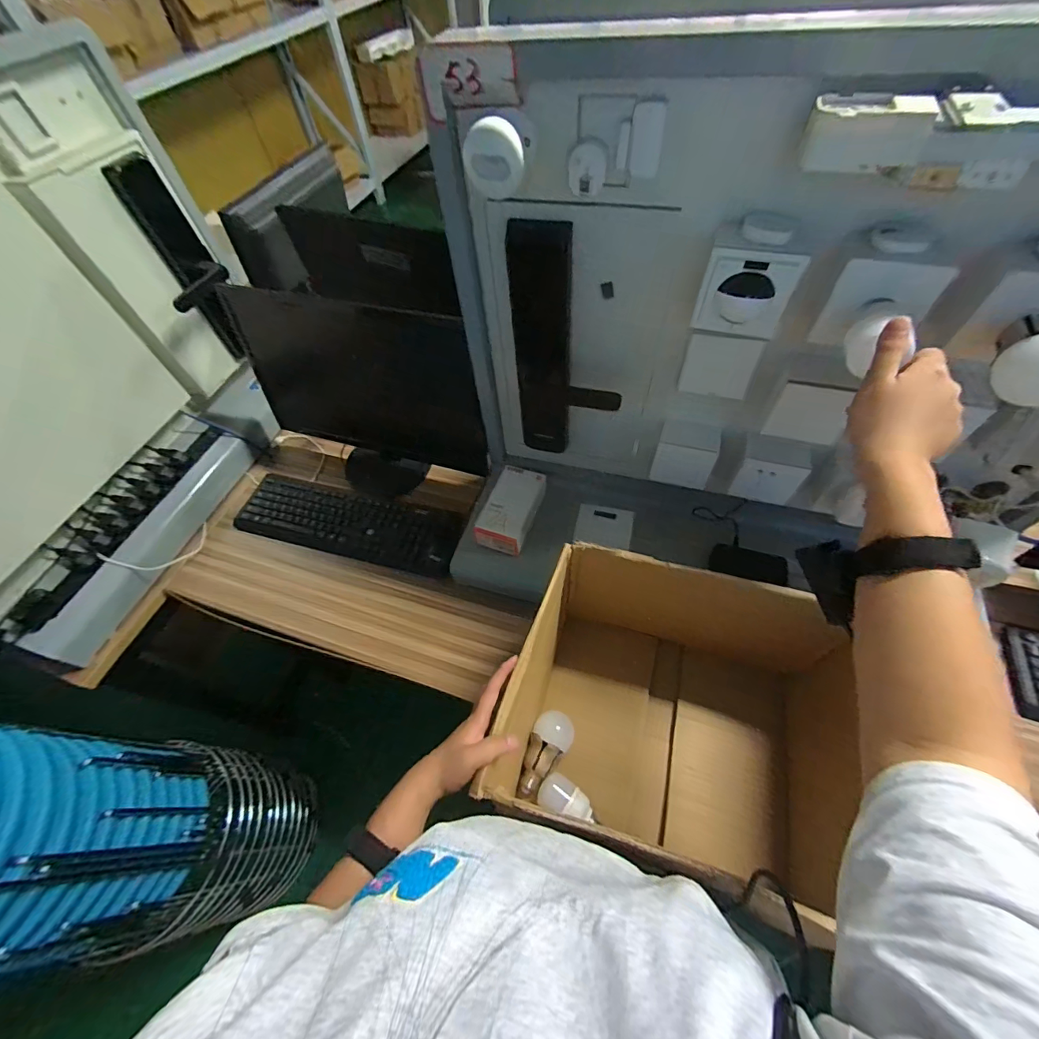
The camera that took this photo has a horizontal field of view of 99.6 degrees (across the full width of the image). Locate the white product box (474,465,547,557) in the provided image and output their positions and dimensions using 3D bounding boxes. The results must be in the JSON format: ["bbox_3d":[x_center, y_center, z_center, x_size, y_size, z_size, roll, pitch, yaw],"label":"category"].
[{"bbox_3d":[-0.015,-0.018,0.786,0.087,0.044,0.159,15,59,14],"label":"white product box"}]

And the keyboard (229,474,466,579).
[{"bbox_3d":[-0.344,0.004,0.899,0.490,0.033,0.139,12,66,15],"label":"keyboard"}]

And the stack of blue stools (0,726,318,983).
[{"bbox_3d":[-0.786,0.643,0.894,0.305,0.820,0.340,3,56,6],"label":"stack of blue stools"}]

